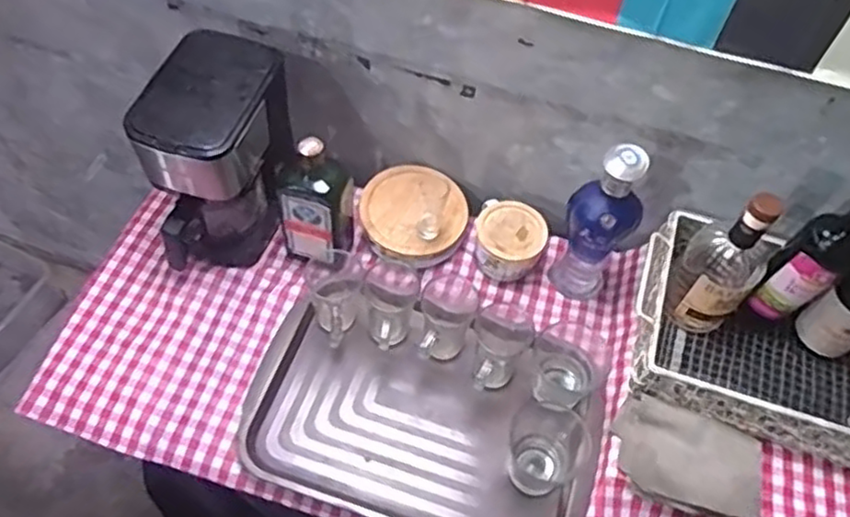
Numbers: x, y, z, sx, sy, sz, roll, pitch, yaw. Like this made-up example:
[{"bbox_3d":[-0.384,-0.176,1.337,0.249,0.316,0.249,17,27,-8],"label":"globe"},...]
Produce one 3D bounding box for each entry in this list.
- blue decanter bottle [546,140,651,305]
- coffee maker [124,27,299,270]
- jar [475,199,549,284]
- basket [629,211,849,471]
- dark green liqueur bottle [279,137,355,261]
[{"bbox_3d":[0.222,-0.041,0.906,0.082,0.269,0.064,19,57,8],"label":"blue decanter bottle"},{"bbox_3d":[-0.269,-0.123,0.924,0.137,0.254,0.191,16,57,6],"label":"coffee maker"},{"bbox_3d":[0.117,-0.021,0.990,0.095,0.080,0.091,2,56,-3],"label":"jar"},{"bbox_3d":[0.471,0.135,0.862,0.429,0.085,0.234,23,58,11],"label":"basket"},{"bbox_3d":[-0.143,-0.069,0.918,0.088,0.195,0.065,5,56,-1],"label":"dark green liqueur bottle"}]

